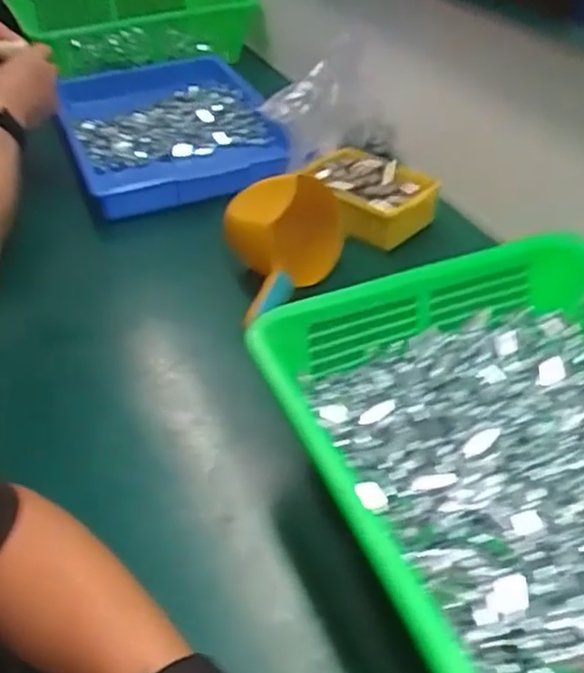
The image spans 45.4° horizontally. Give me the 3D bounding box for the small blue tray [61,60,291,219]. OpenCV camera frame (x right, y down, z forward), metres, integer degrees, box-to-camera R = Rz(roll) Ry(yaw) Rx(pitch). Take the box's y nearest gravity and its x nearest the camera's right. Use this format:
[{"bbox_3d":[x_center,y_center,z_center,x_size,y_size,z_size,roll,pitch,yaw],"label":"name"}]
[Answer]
[{"bbox_3d":[-0.179,-0.318,1.033,0.289,0.058,0.444,-15,42,-13],"label":"small blue tray"}]

